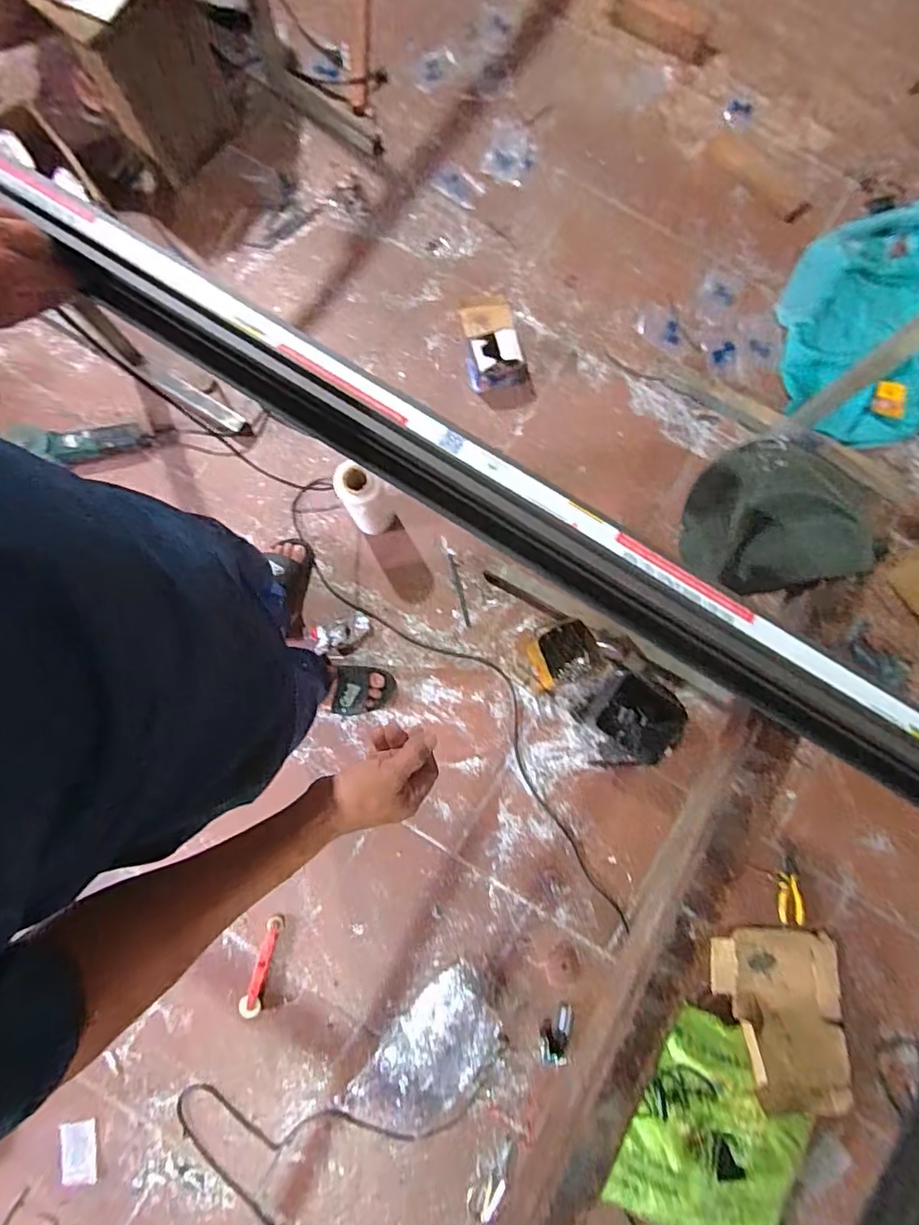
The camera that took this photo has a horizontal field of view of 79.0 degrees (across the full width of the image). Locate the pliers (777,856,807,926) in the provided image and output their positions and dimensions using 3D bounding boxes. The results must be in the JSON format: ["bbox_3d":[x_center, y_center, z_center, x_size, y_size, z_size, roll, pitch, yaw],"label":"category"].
[{"bbox_3d":[0.737,0.622,1.240,0.058,0.028,0.129,1,79,1],"label":"pliers"}]

